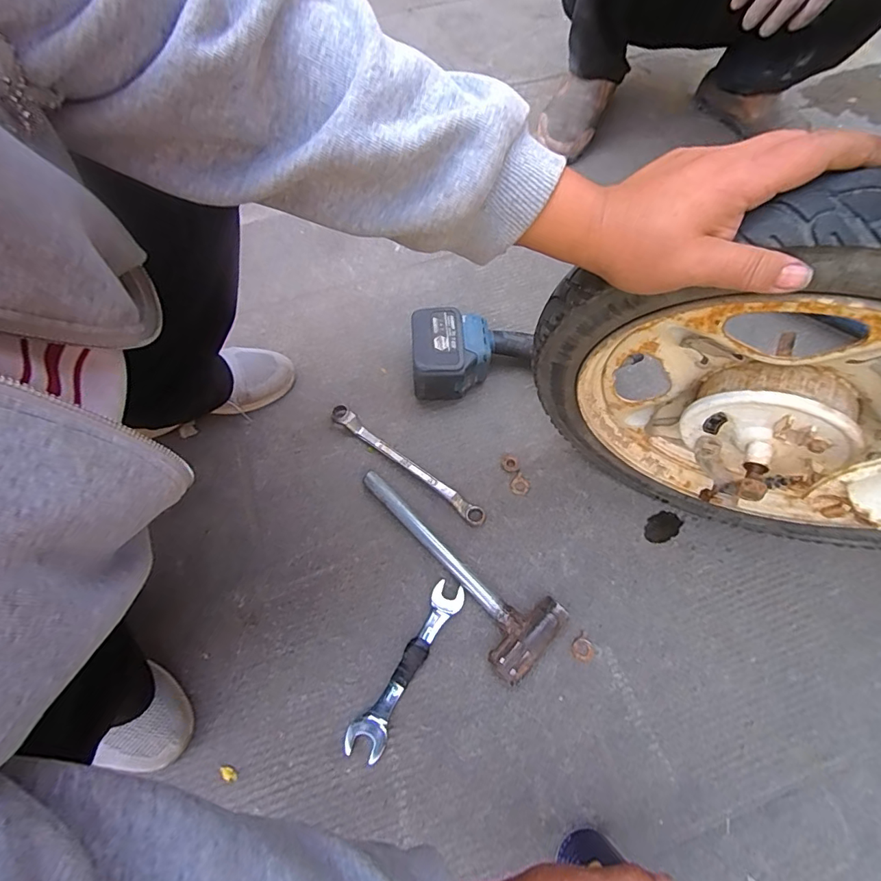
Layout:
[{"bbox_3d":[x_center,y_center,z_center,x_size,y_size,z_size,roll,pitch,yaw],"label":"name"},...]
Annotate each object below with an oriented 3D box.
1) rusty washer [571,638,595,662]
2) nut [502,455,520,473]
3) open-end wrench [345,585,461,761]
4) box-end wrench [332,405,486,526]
[{"bbox_3d":[0.159,0.233,0.522,0.025,0.004,0.023,-1,66,2],"label":"rusty washer"},{"bbox_3d":[0.092,0.031,0.616,0.022,0.007,0.022,-1,66,2],"label":"nut"},{"bbox_3d":[-0.037,0.248,0.516,0.039,0.015,0.195,28,70,14],"label":"open-end wrench"},{"bbox_3d":[-0.044,0.031,0.613,0.244,0.020,0.022,35,72,16],"label":"box-end wrench"}]

